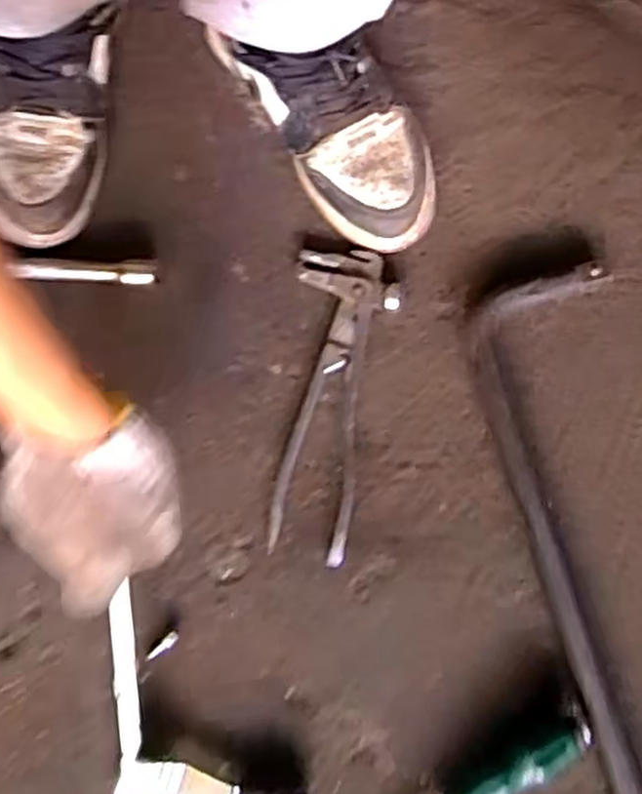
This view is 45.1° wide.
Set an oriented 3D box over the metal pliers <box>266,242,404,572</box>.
[{"bbox_3d":[0.012,-0.001,0.572,0.078,0.018,0.237,4,72,4],"label":"metal pliers"}]

